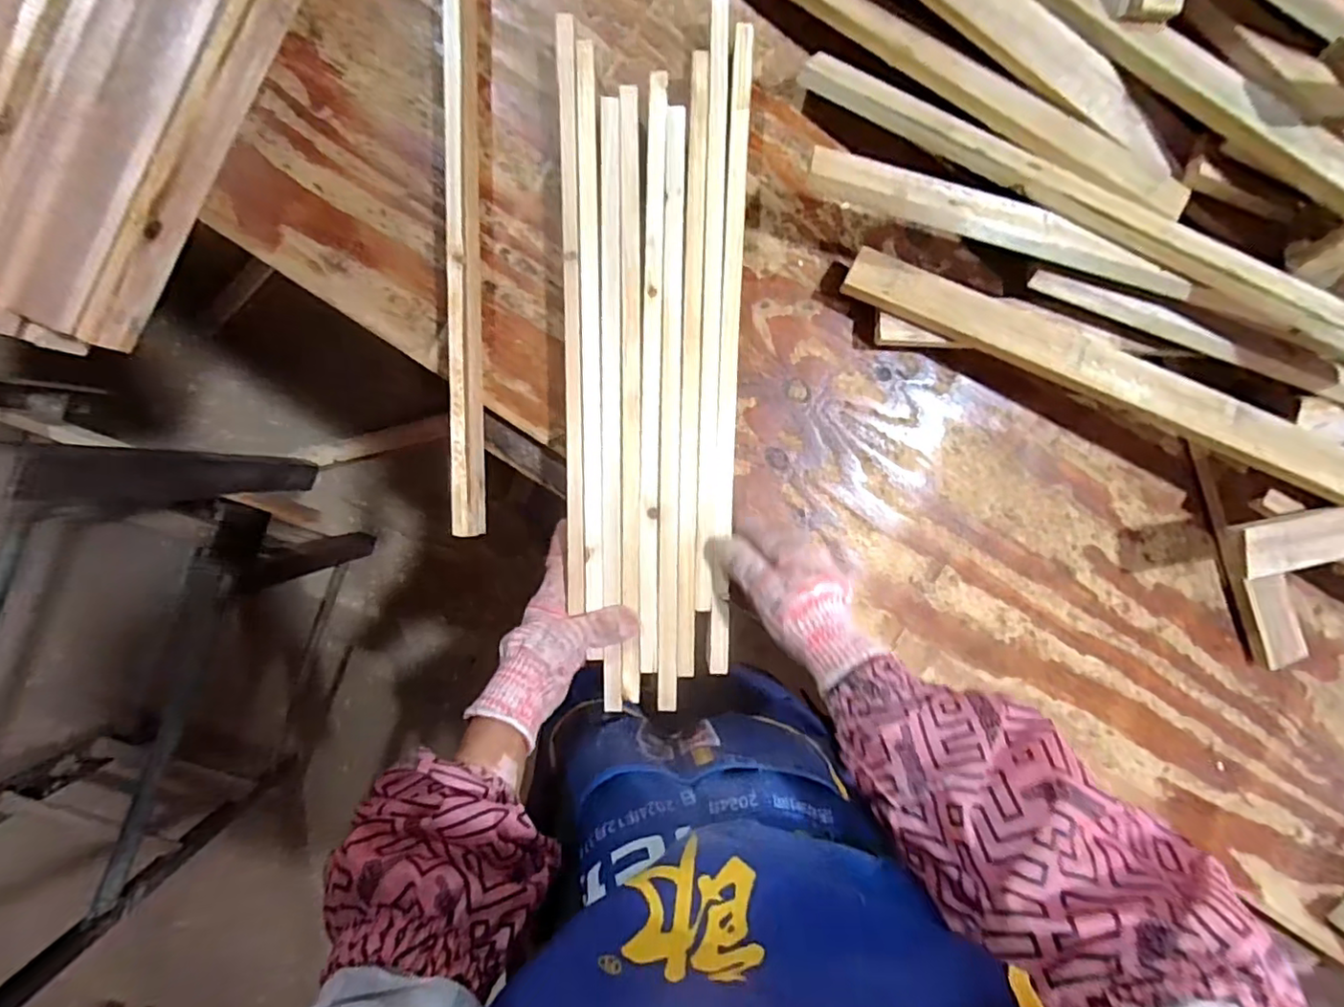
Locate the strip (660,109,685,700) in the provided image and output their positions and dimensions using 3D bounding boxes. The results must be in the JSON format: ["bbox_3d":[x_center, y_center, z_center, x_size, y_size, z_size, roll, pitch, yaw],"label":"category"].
[{"bbox_3d":[0.000,-0.072,0.482,0.016,0.006,0.476,1,92,-1],"label":"strip"}]

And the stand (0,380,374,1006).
[{"bbox_3d":[-0.788,0.224,0.834,0.324,0.727,0.689,19,91,-4],"label":"stand"}]

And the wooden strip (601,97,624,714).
[{"bbox_3d":[-0.048,-0.074,0.481,0.016,0.005,0.485,0,93,-1],"label":"wooden strip"}]

